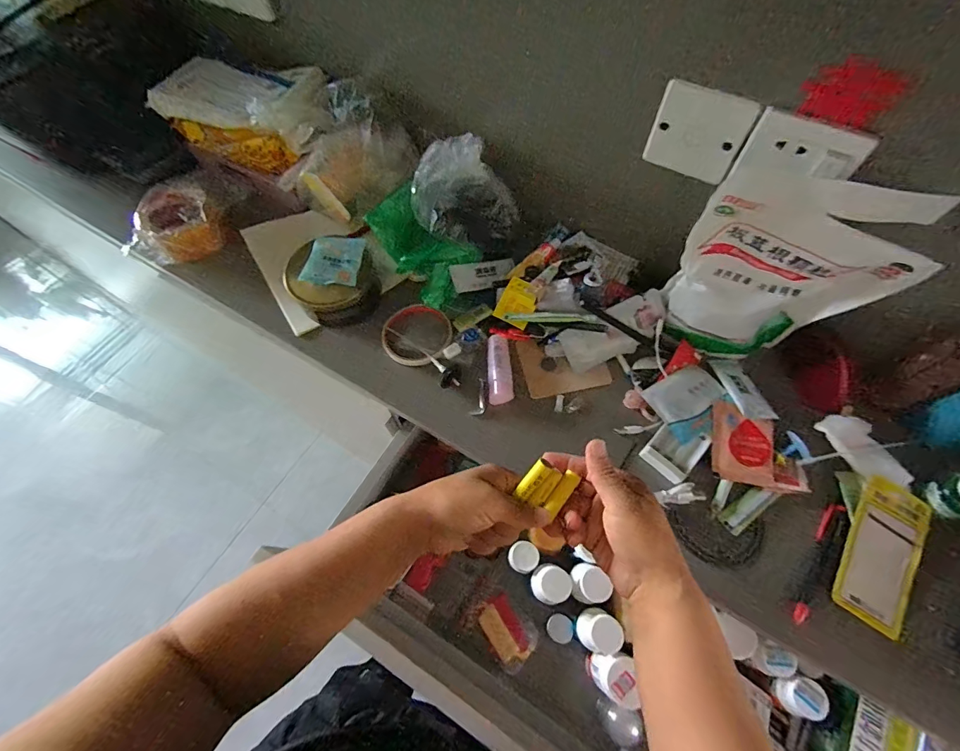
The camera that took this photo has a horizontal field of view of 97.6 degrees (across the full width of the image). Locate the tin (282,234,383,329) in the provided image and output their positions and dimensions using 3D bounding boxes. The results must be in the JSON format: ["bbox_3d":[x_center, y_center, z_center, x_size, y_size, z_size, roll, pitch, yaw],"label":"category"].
[{"bbox_3d":[-0.182,-0.114,0.520,0.106,0.068,0.095,24,67,11],"label":"tin"}]

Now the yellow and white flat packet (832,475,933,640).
[{"bbox_3d":[0.384,0.168,0.400,0.064,0.006,0.134,30,75,7],"label":"yellow and white flat packet"}]

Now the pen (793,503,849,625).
[{"bbox_3d":[0.323,0.177,0.399,0.020,0.010,0.119,31,69,15],"label":"pen"}]

